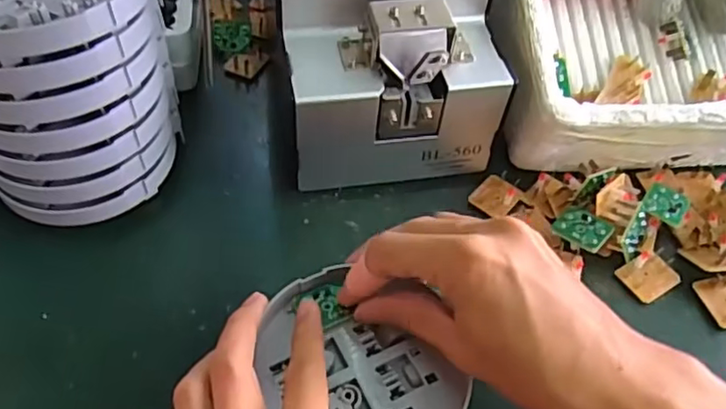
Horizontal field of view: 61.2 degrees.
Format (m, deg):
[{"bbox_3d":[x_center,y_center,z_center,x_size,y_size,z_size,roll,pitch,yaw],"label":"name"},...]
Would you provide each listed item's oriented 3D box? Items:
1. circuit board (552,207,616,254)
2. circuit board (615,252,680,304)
[{"bbox_3d":[0.127,0.013,0.356,0.030,0.004,0.025,26,62,35],"label":"circuit board"},{"bbox_3d":[0.164,0.041,0.351,0.031,0.004,0.025,-28,66,-18],"label":"circuit board"}]

